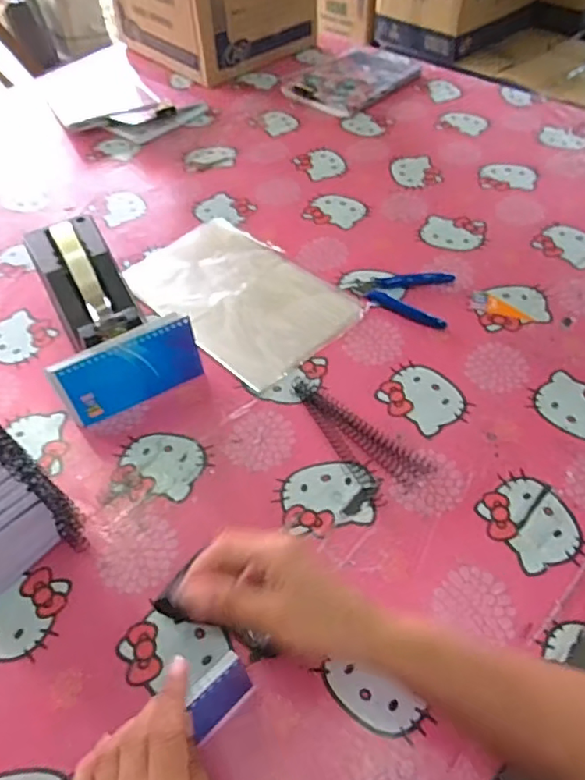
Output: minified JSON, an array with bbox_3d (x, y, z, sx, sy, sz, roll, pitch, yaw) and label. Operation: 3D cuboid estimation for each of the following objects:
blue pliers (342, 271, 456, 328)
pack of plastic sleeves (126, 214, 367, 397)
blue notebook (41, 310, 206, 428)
[{"bbox_3d":[0.121,-0.114,0.655,0.121,0.010,0.089,13,55,11],"label":"blue pliers"},{"bbox_3d":[-0.064,-0.119,0.666,0.170,0.007,0.265,-38,61,-24],"label":"pack of plastic sleeves"},{"bbox_3d":[-0.155,-0.018,0.544,0.133,0.080,0.007,-24,44,-15],"label":"blue notebook"}]

